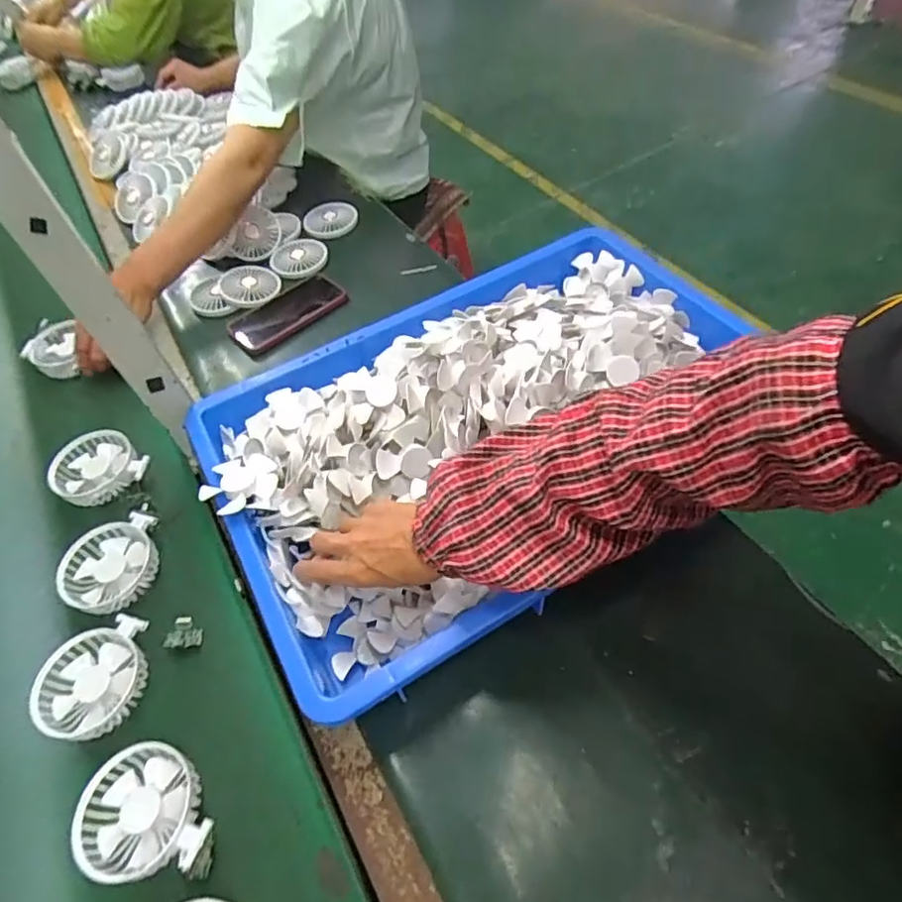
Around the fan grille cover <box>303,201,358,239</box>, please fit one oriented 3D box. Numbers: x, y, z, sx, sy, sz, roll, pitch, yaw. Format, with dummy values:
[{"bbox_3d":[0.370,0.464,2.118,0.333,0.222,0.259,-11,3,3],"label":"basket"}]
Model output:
[{"bbox_3d":[-0.202,-0.389,0.971,0.089,0.016,0.089,-17,54,-10],"label":"fan grille cover"}]

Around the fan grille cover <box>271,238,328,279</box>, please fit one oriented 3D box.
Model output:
[{"bbox_3d":[-0.238,-0.304,0.909,0.084,0.012,0.096,-4,53,0],"label":"fan grille cover"}]

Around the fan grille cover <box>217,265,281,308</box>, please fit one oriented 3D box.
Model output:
[{"bbox_3d":[-0.299,-0.246,0.862,0.085,0.015,0.096,-18,54,-10],"label":"fan grille cover"}]

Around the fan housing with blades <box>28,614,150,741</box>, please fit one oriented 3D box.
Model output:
[{"bbox_3d":[-0.321,0.204,0.516,0.090,0.019,0.096,-12,54,-6],"label":"fan housing with blades"}]

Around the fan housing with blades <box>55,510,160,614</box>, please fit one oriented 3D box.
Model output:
[{"bbox_3d":[-0.346,0.115,0.587,0.088,0.022,0.097,-11,54,-6],"label":"fan housing with blades"}]

